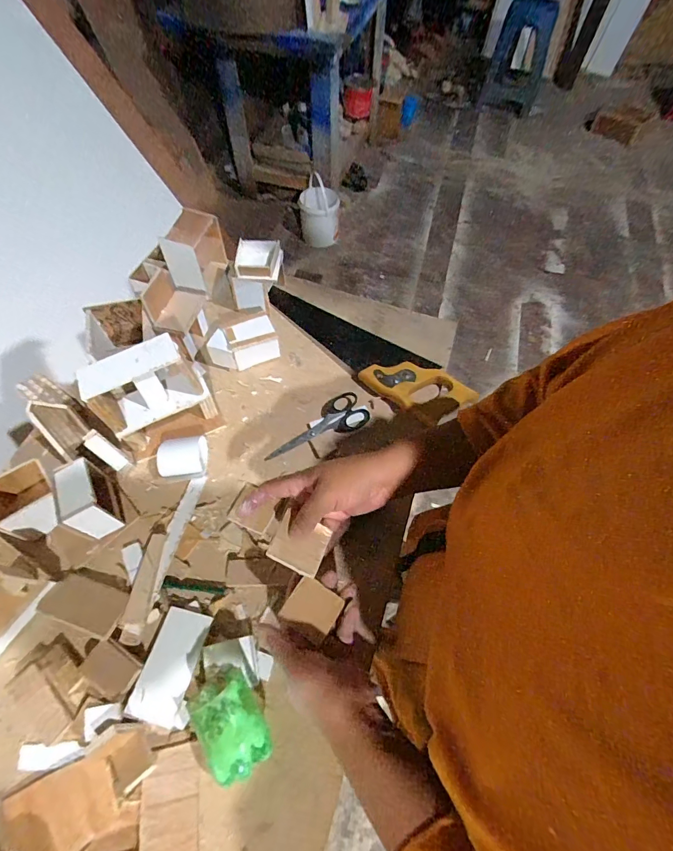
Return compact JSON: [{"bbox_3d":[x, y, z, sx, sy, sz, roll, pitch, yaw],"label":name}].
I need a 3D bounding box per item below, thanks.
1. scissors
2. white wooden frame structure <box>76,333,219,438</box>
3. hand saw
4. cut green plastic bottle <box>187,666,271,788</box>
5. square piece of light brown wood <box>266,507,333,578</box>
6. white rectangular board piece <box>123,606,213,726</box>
[{"bbox_3d":[-0.030,-0.002,0.566,0.153,0.014,0.062,-22,63,-14],"label":"scissors"},{"bbox_3d":[-0.227,-0.050,0.479,0.121,0.098,0.064,-20,63,-11],"label":"white wooden frame structure"},{"bbox_3d":[0.036,-0.122,0.630,0.371,0.026,0.102,33,64,16],"label":"hand saw"},{"bbox_3d":[-0.101,0.280,0.376,0.052,0.053,0.086,-31,66,-18],"label":"cut green plastic bottle"},{"bbox_3d":[-0.036,0.117,0.389,0.052,0.004,0.048,30,53,-7],"label":"square piece of light brown wood"},{"bbox_3d":[-0.171,0.252,0.417,0.058,0.010,0.102,12,60,5],"label":"white rectangular board piece"}]

